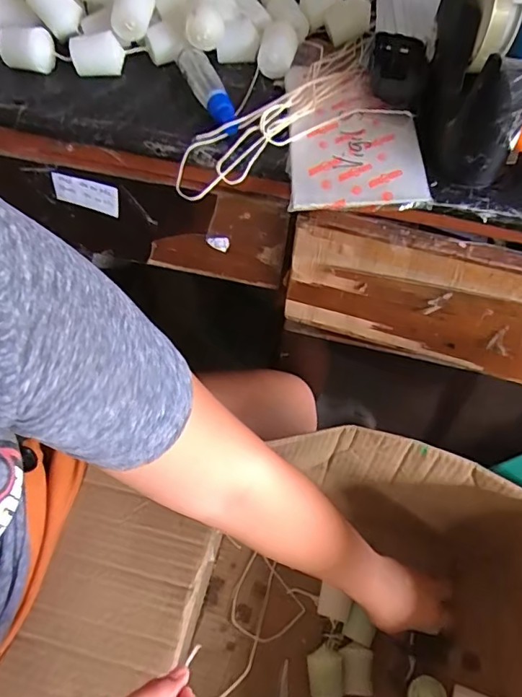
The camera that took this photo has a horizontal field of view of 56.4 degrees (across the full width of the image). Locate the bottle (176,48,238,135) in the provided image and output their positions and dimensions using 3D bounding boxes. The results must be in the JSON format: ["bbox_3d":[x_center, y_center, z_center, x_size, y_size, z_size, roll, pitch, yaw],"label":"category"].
[{"bbox_3d":[-0.048,-0.246,0.467,0.022,0.024,0.134,-19,60,-14],"label":"bottle"}]

